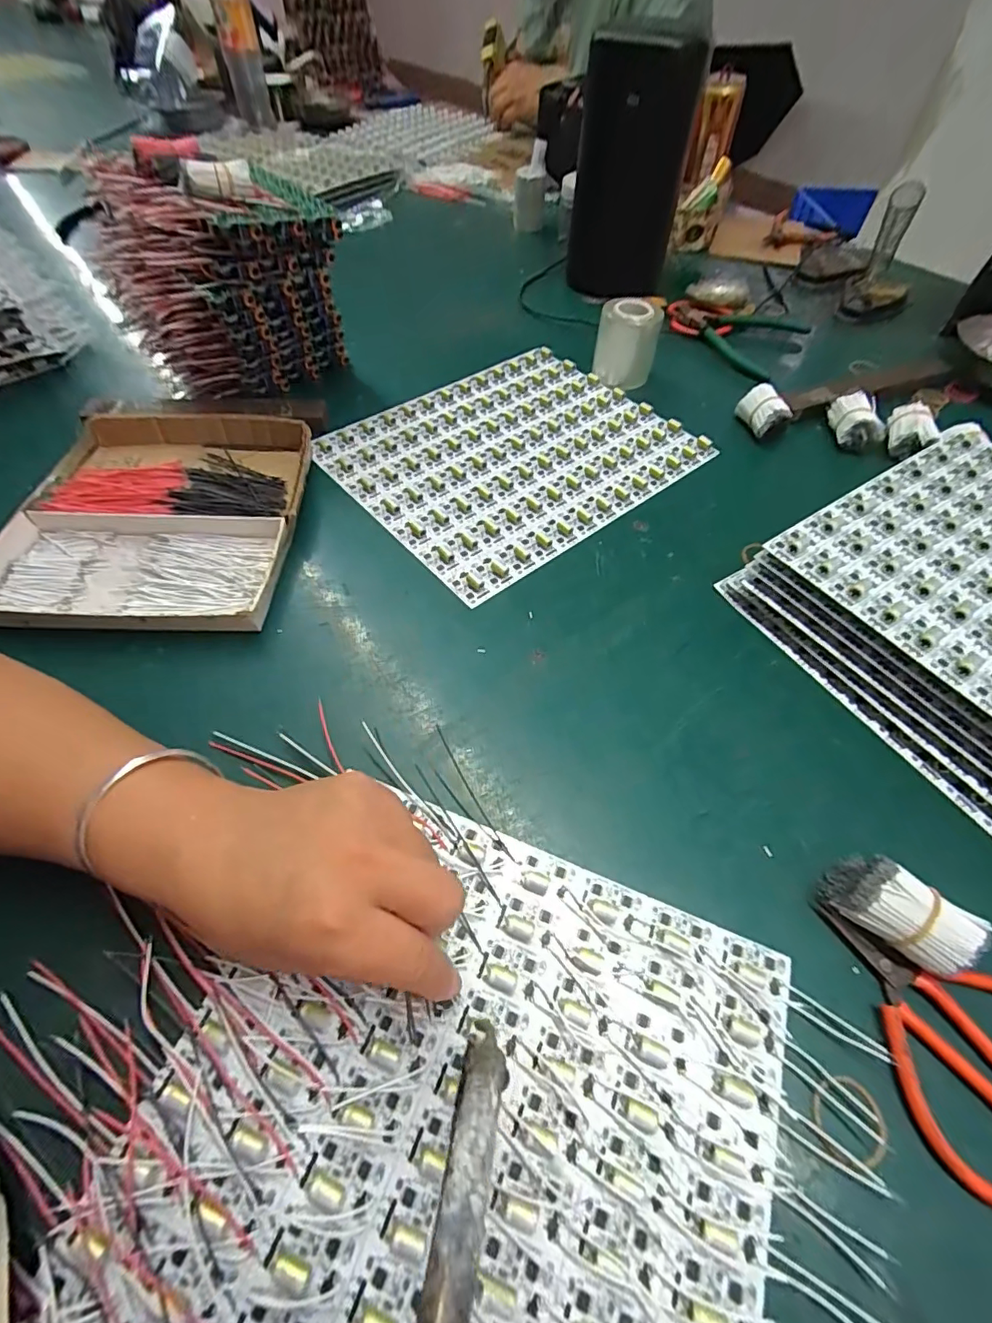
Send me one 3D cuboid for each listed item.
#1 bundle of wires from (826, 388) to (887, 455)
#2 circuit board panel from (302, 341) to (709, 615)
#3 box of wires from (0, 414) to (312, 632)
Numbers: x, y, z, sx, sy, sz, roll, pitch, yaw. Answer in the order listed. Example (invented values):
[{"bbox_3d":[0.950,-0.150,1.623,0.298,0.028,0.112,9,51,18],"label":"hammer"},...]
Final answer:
[{"bbox_3d":[0.325,-0.215,0.478,0.035,0.036,0.051,-1,56,-3],"label":"bundle of wires"},{"bbox_3d":[0.014,-0.187,0.467,0.282,0.007,0.230,-35,63,-22],"label":"circuit board panel"},{"bbox_3d":[-0.248,-0.111,0.397,0.196,0.028,0.208,-1,56,-2],"label":"box of wires"}]

